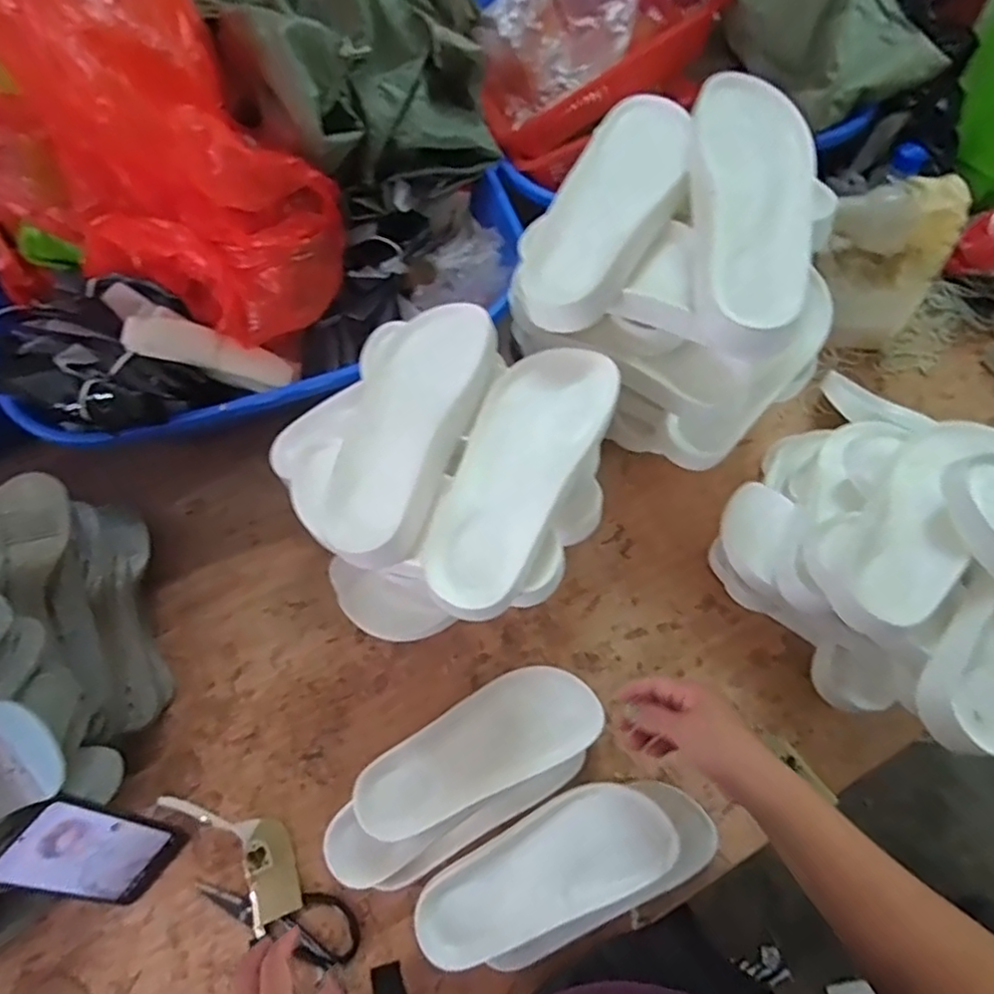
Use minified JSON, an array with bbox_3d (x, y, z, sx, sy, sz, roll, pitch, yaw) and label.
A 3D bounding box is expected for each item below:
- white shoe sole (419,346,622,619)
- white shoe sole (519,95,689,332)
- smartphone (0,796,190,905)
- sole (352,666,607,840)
[{"bbox_3d":[0.017,-0.023,0.514,0.093,0.020,0.243,22,69,13],"label":"white shoe sole"},{"bbox_3d":[0.094,-0.248,0.552,0.103,0.051,0.240,27,70,14],"label":"white shoe sole"},{"bbox_3d":[-0.360,0.317,0.571,0.017,0.164,0.073,29,69,37],"label":"smartphone"},{"bbox_3d":[-0.017,0.228,0.593,0.238,0.039,0.093,-23,67,-7],"label":"sole"}]

